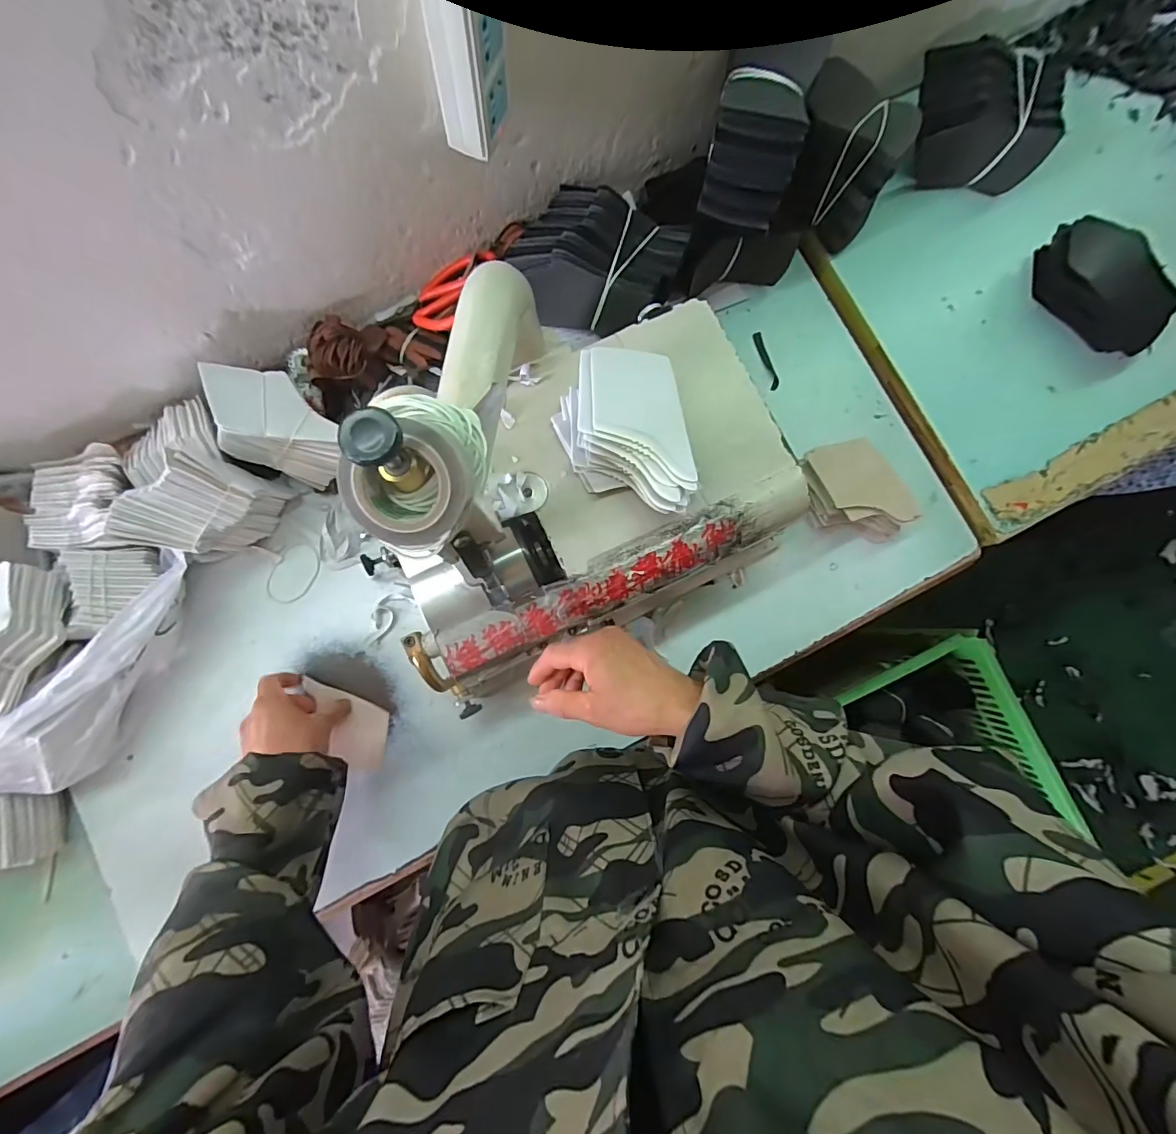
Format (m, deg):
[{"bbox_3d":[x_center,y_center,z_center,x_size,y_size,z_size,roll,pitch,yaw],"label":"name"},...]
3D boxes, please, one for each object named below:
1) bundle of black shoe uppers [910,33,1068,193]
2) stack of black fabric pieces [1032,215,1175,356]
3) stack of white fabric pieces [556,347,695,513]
[{"bbox_3d":[0.456,-0.529,0.579,0.148,0.077,0.114,6,84,-1],"label":"bundle of black shoe uppers"},{"bbox_3d":[0.601,-0.327,0.574,0.068,0.060,0.159,-41,87,-5],"label":"stack of black fabric pieces"},{"bbox_3d":[0.029,-0.104,0.399,0.093,0.038,0.132,-13,85,-3],"label":"stack of white fabric pieces"}]

